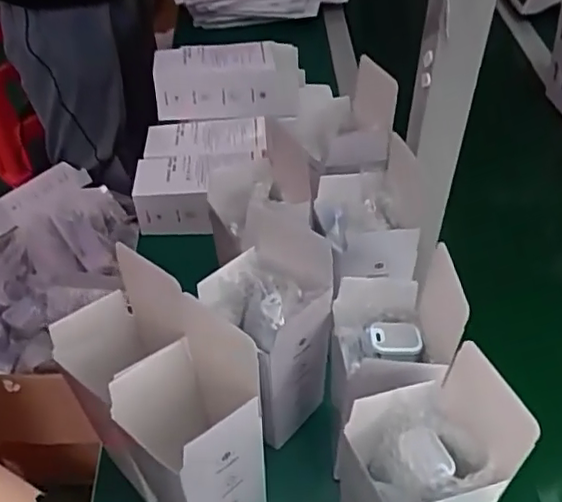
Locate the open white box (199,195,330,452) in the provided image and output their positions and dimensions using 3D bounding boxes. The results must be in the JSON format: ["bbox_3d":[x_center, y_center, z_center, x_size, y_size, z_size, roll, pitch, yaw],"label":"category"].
[{"bbox_3d":[-0.007,0.072,0.522,0.082,0.214,0.075,-34,54,-26],"label":"open white box"}]

